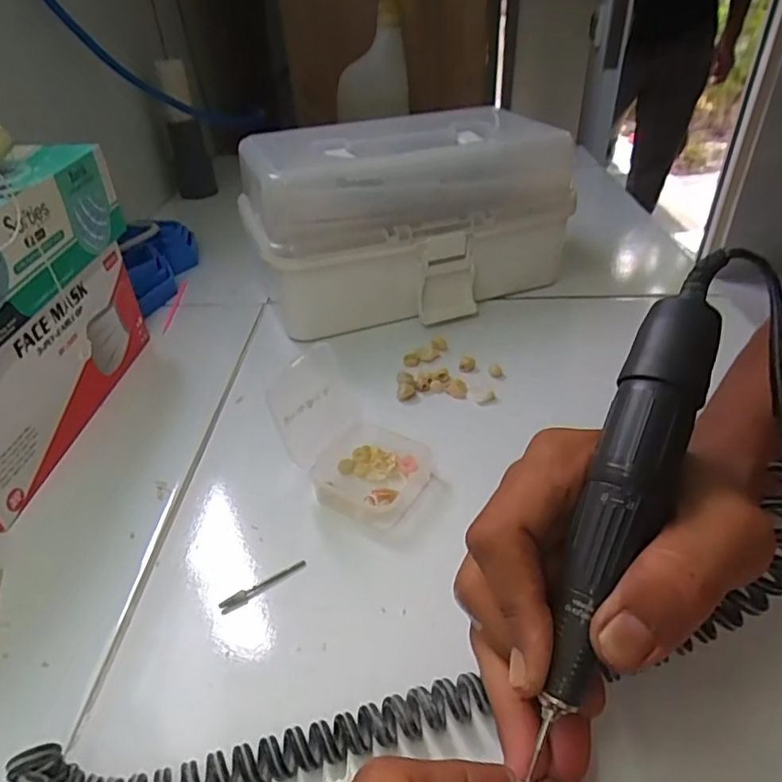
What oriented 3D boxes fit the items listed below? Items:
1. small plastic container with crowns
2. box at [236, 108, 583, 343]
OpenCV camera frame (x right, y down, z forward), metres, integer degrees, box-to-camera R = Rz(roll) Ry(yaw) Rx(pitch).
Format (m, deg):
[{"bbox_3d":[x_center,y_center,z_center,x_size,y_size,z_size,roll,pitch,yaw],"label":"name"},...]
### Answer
[{"bbox_3d":[-0.023,0.023,0.315,0.085,0.059,0.058,21,43,28],"label":"small plastic container with crowns"},{"bbox_3d":[0.015,-0.147,0.479,0.257,0.135,0.132,-15,39,-15],"label":"box"}]

